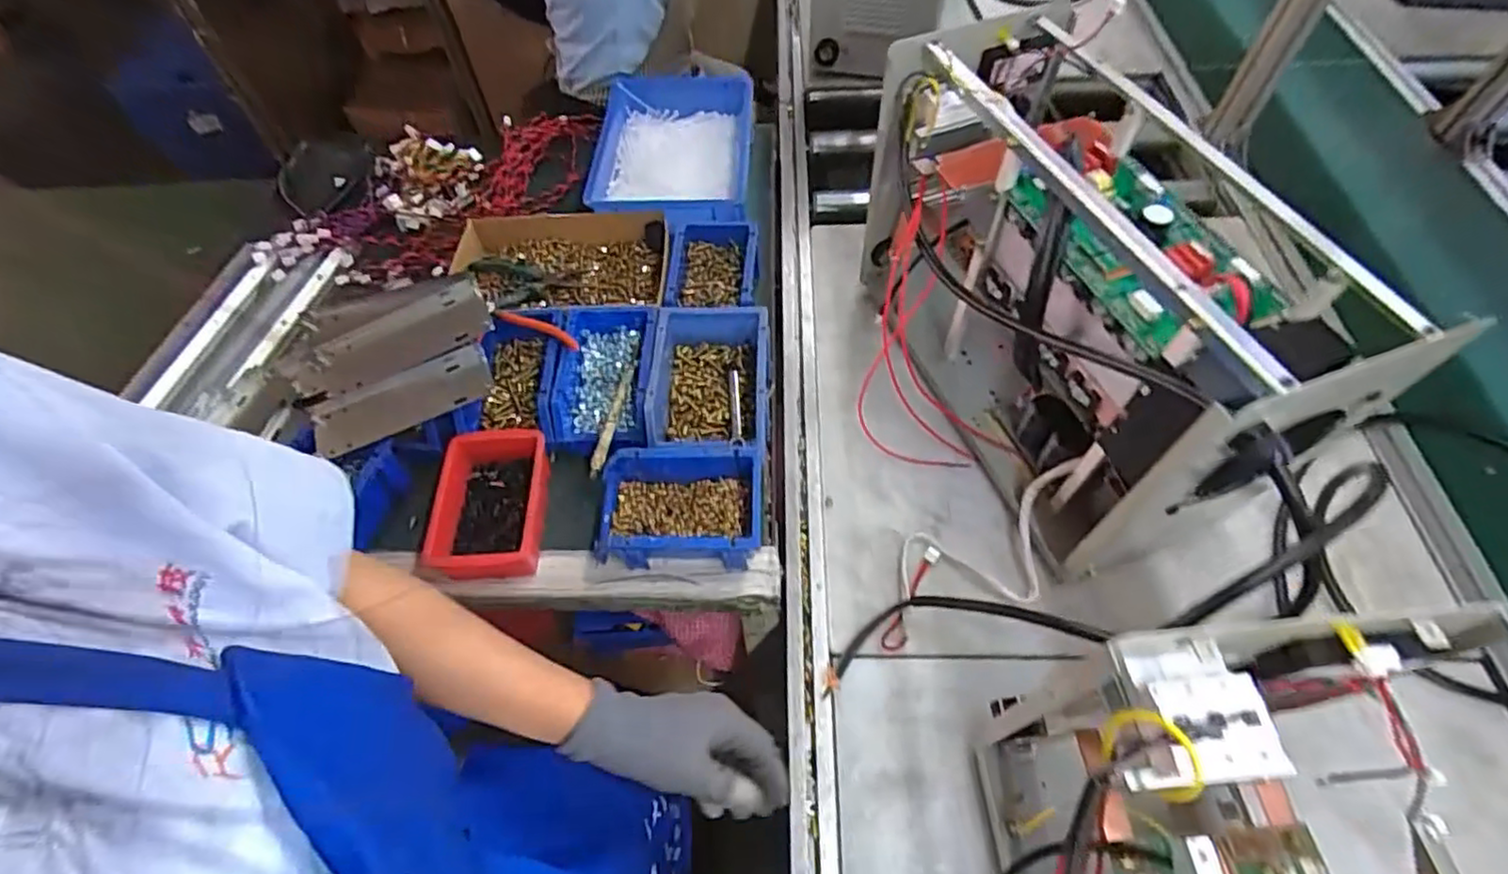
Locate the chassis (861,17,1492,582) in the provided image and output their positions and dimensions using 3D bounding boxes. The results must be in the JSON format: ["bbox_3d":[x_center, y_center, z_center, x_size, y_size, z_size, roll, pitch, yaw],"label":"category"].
[{"bbox_3d":[0.293,-0.146,0.653,0.189,0.299,0.469,-17,58,-8],"label":"chassis"}]

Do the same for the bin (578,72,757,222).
[{"bbox_3d":[-0.120,-0.388,0.932,0.229,0.100,0.329,0,58,3],"label":"bin"}]

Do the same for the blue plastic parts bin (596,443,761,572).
[{"bbox_3d":[-0.072,0.068,0.640,0.158,0.071,0.108,-1,57,2],"label":"blue plastic parts bin"}]

